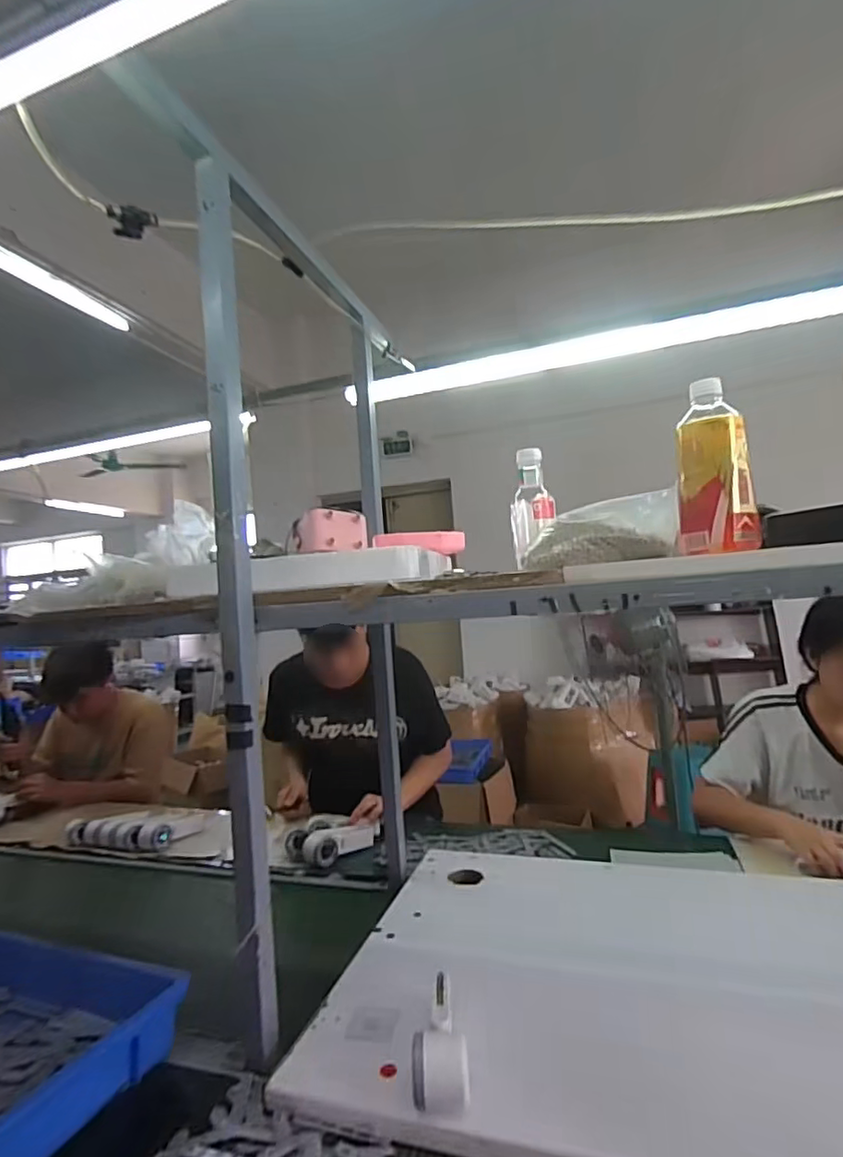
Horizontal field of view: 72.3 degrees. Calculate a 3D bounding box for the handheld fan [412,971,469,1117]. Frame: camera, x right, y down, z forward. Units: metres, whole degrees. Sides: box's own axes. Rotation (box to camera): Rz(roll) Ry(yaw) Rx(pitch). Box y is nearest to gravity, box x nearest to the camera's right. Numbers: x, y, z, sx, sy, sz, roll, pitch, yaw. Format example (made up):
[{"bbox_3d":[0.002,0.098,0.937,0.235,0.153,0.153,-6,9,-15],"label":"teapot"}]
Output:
[{"bbox_3d":[0.019,0.490,0.623,0.057,0.058,0.163,-4,-2,0],"label":"handheld fan"}]

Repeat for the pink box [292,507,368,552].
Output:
[{"bbox_3d":[-0.132,-0.066,0.831,0.083,0.056,0.091,-2,-3,-40],"label":"pink box"}]

